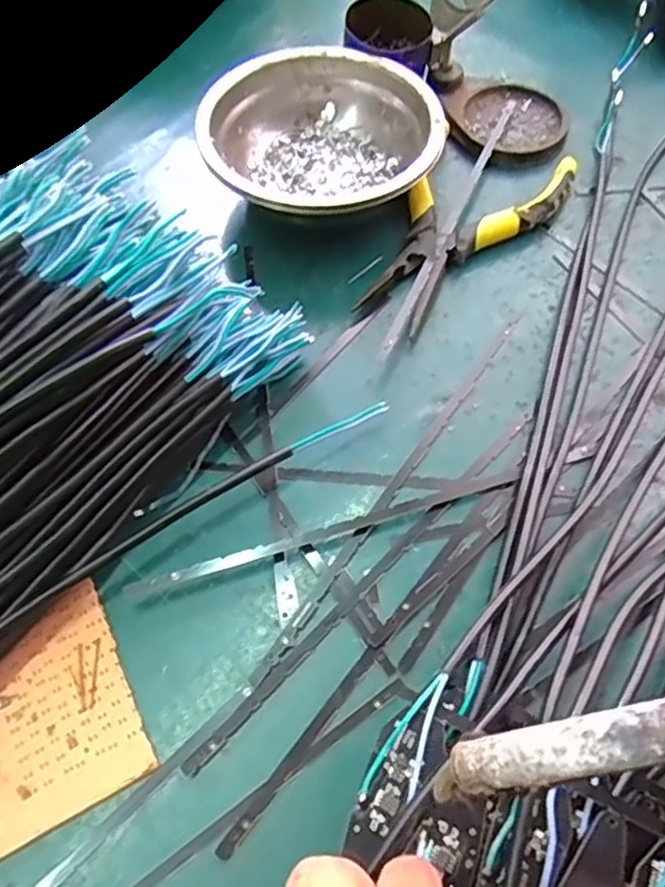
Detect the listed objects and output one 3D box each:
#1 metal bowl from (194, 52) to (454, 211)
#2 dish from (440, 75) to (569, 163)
[{"bbox_3d":[-0.007,-0.176,0.380,0.126,0.043,0.126,0,62,0],"label":"metal bowl"},{"bbox_3d":[0.105,-0.197,0.406,0.074,0.010,0.064,32,67,16],"label":"dish"}]

